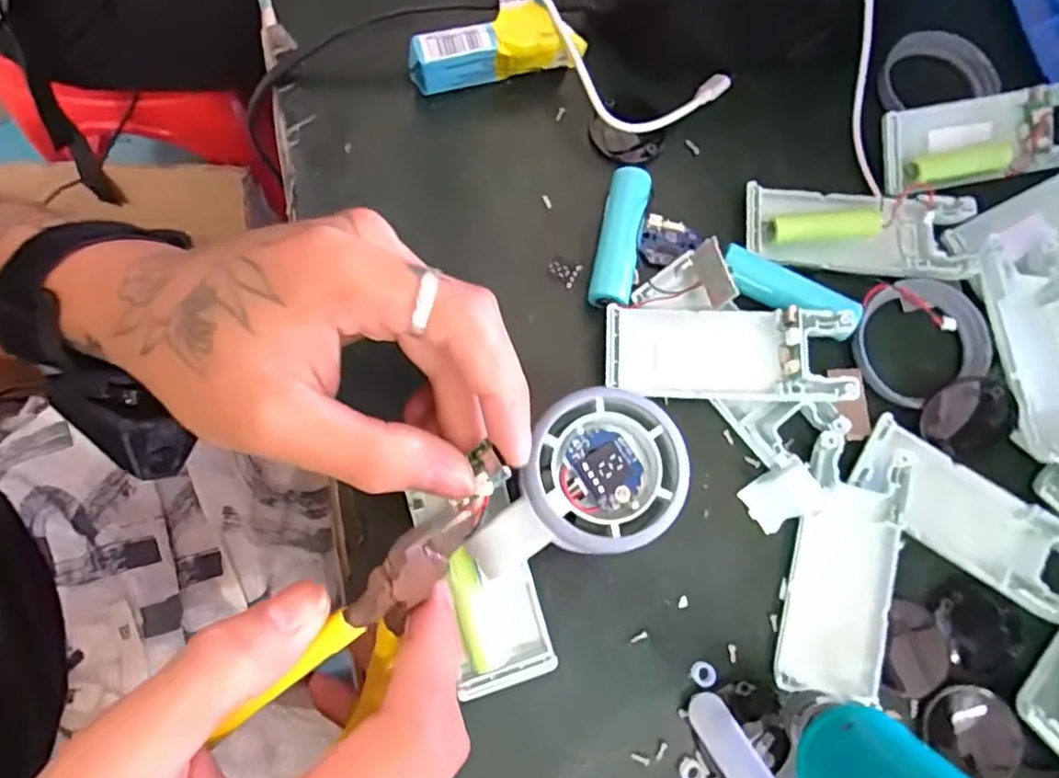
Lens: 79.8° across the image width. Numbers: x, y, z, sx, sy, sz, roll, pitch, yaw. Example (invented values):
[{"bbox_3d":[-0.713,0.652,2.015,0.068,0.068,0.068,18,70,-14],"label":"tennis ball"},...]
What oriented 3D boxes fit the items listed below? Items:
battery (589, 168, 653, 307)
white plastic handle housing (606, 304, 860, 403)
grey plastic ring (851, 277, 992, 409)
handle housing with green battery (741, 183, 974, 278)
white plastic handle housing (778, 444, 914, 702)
[{"bbox_3d":[0.041,-0.069,0.294,0.020,0.017,0.068,11,75,2],"label":"battery"},{"bbox_3d":[0.086,-0.015,0.276,0.102,0.025,0.038,3,75,0],"label":"white plastic handle housing"},{"bbox_3d":[0.178,-0.024,0.288,0.061,0.011,0.052,-26,77,-8],"label":"grey plastic ring"},{"bbox_3d":[0.154,-0.074,0.300,0.101,0.016,0.040,6,75,0],"label":"handle housing with green battery"},{"bbox_3d":[0.130,0.075,0.260,0.038,0.014,0.099,17,75,3],"label":"white plastic handle housing"}]

